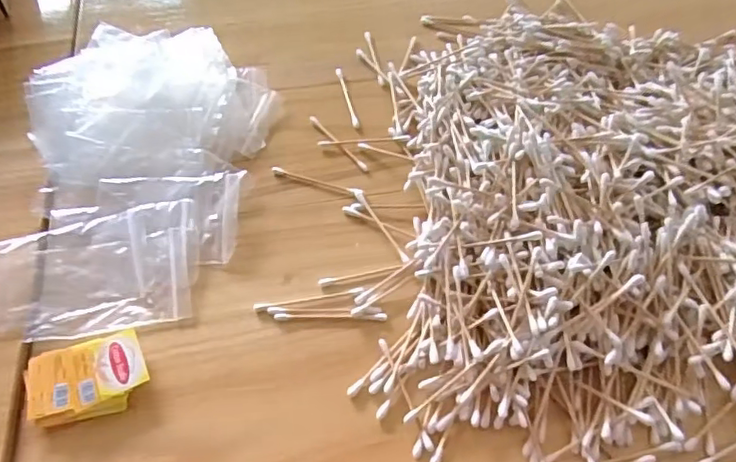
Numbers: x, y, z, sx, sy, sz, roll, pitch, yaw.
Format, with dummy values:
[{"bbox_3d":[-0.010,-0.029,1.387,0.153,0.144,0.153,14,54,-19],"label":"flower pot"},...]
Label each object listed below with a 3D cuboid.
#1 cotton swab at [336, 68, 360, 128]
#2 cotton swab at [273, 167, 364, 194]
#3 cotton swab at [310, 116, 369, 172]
[{"bbox_3d":[-0.017,-0.111,0.487,0.006,0.004,0.073,-11,55,-8],"label":"cotton swab"},{"bbox_3d":[-0.037,-0.037,0.433,0.069,0.006,0.006,17,56,11],"label":"cotton swab"},{"bbox_3d":[-0.023,-0.069,0.459,0.006,0.004,0.068,-34,61,-23],"label":"cotton swab"}]

